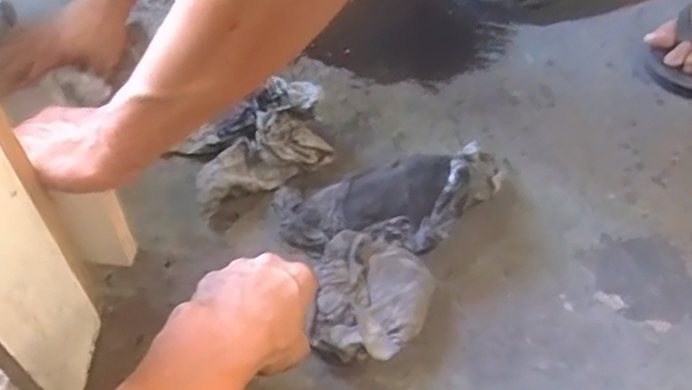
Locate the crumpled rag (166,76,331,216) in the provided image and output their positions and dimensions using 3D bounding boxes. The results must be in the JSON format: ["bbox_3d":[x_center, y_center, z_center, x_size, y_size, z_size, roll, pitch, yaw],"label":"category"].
[{"bbox_3d":[-0.096,-0.056,0.717,0.151,0.074,0.091,-24,62,-19],"label":"crumpled rag"}]

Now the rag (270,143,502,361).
[{"bbox_3d":[0.065,0.049,0.660,0.248,0.070,0.196,-8,58,-10],"label":"rag"}]

